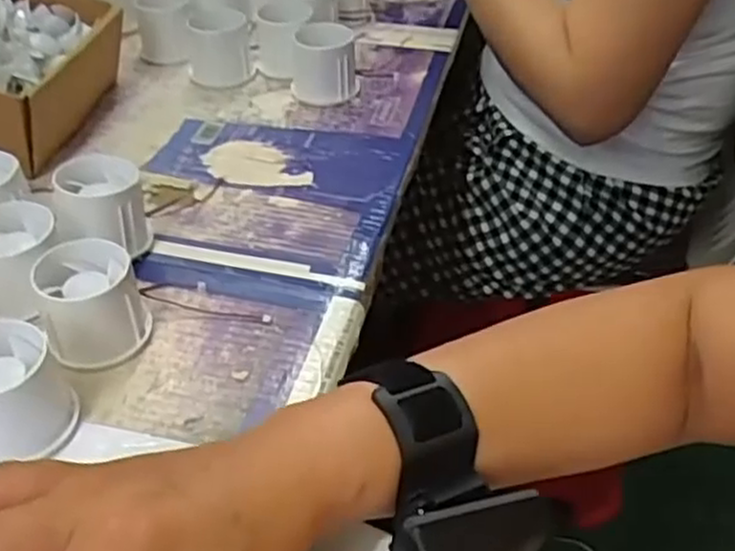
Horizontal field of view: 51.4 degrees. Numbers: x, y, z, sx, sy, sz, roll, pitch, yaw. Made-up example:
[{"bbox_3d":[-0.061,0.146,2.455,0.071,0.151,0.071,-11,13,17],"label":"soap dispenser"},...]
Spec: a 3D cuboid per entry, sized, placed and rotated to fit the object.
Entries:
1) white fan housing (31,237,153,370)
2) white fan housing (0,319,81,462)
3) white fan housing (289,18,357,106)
[{"bbox_3d":[-0.152,0.015,0.422,0.051,0.050,0.050,-12,43,-14],"label":"white fan housing"},{"bbox_3d":[-0.176,0.057,0.376,0.052,0.051,0.050,0,42,0],"label":"white fan housing"},{"bbox_3d":[-0.037,-0.178,0.642,0.053,0.055,0.045,-2,42,-3],"label":"white fan housing"}]

